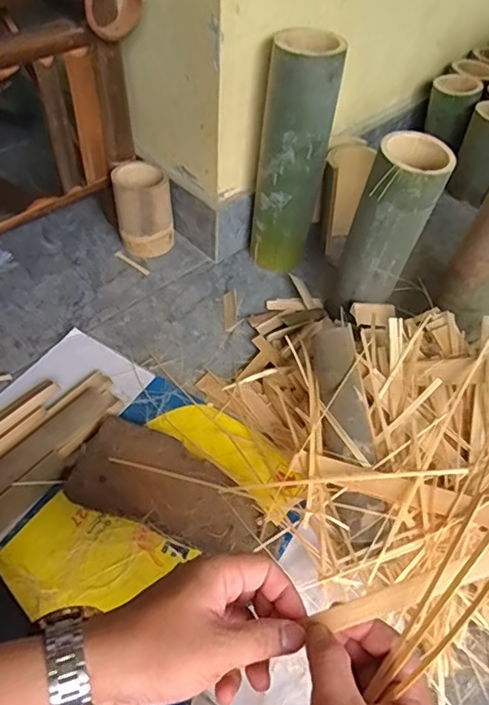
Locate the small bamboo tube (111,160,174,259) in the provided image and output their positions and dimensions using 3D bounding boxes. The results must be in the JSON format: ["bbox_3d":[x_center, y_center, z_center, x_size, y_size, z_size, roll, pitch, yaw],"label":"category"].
[{"bbox_3d":[-0.158,-0.222,0.842,0.085,0.126,0.081,-7,51,-11],"label":"small bamboo tube"}]

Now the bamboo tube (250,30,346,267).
[{"bbox_3d":[0.068,-0.265,0.763,0.092,0.323,0.093,8,50,2],"label":"bamboo tube"}]

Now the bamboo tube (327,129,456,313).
[{"bbox_3d":[0.178,-0.153,0.677,0.094,0.227,0.082,19,52,12],"label":"bamboo tube"}]

